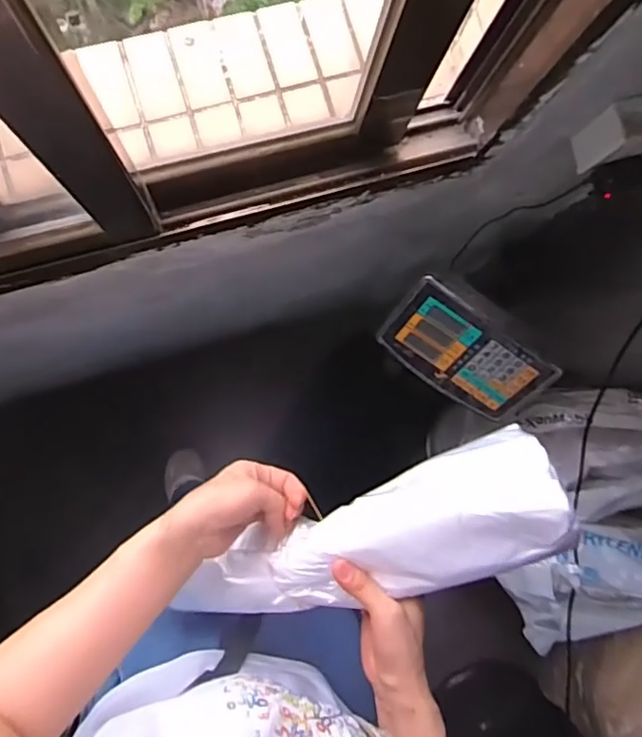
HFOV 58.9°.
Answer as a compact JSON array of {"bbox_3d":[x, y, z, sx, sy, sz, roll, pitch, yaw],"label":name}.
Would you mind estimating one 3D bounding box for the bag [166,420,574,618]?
[{"bbox_3d":[0.041,0.151,0.494,0.334,0.057,0.088,-24,90,17],"label":"bag"}]

